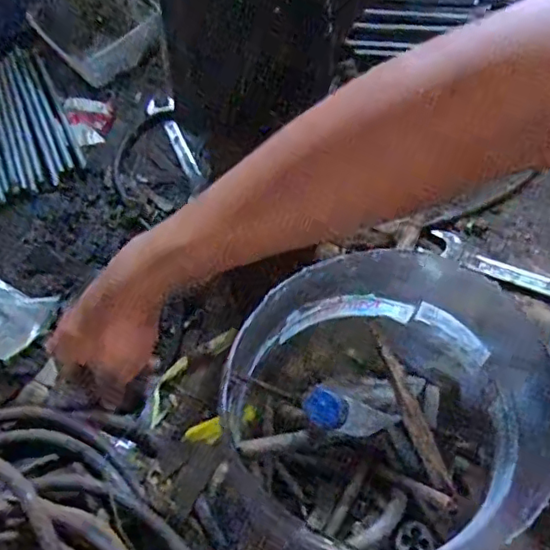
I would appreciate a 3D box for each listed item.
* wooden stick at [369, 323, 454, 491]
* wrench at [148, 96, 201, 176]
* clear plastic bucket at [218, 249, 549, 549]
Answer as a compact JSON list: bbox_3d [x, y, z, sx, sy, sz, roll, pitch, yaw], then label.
[{"bbox_3d":[0.127,0.122,0.549,0.020,0.013,0.161,-21,83,-9],"label":"wooden stick"},{"bbox_3d":[-0.159,-0.217,0.898,0.041,0.014,0.169,-19,63,-7],"label":"wrench"},{"bbox_3d":[0.101,0.134,0.568,0.234,0.231,0.220,39,70,20],"label":"clear plastic bucket"}]

